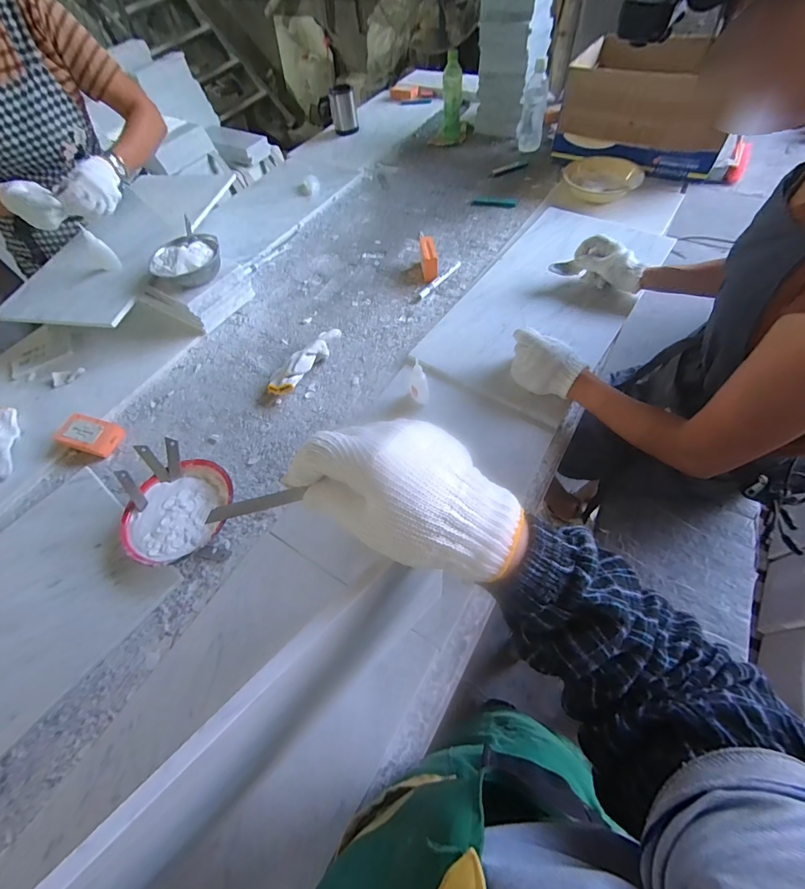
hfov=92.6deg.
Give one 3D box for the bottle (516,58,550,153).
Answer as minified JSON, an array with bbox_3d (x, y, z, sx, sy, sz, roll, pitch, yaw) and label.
[{"bbox_3d":[0.375,-0.961,1.103,0.073,0.177,0.078,8,61,11],"label":"bottle"}]

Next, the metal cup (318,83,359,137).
[{"bbox_3d":[-0.223,-1.153,1.320,0.127,0.118,0.127,-5,61,-3],"label":"metal cup"}]

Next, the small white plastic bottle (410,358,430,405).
[{"bbox_3d":[0.031,-0.111,0.666,0.033,0.078,0.041,-4,59,5],"label":"small white plastic bottle"}]

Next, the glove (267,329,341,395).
[{"bbox_3d":[-0.191,-0.165,0.762,0.059,0.053,0.187,32,66,22],"label":"glove"}]

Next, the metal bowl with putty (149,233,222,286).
[{"bbox_3d":[-0.453,-0.384,0.825,0.141,0.067,0.126,-19,59,-4],"label":"metal bowl with putty"}]

